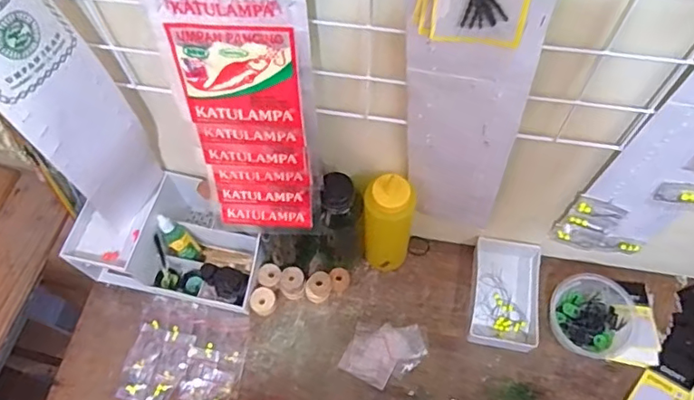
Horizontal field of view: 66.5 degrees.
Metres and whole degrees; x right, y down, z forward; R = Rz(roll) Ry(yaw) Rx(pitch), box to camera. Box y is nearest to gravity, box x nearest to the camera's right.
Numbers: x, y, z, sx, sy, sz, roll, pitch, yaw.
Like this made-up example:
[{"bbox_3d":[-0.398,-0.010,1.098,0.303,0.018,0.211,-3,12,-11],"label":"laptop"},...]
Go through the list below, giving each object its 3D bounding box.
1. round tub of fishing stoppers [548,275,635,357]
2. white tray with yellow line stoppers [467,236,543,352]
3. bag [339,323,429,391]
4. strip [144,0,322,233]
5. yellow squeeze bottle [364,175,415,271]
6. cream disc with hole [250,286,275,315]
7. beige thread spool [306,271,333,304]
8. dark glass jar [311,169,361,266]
[{"bbox_3d":[0.308,0.149,0.677,0.099,0.050,0.095,-1,63,2],"label":"round tub of fishing stoppers"},{"bbox_3d":[0.214,0.122,0.709,0.088,0.032,0.146,8,63,6],"label":"white tray with yellow line stoppers"},{"bbox_3d":[0.050,0.197,0.690,0.092,0.006,0.090,23,66,13],"label":"bag"},{"bbox_3d":[-0.085,-0.077,0.469,0.113,0.334,0.016,2,52,3],"label":"strip"},{"bbox_3d":[0.050,0.036,0.660,0.058,0.196,0.052,14,64,9],"label":"yellow squeeze bottle"},{"bbox_3d":[-0.113,0.138,0.715,0.030,0.025,0.034,16,65,10],"label":"cream disc with hole"},{"bbox_3d":[-0.038,0.118,0.713,0.035,0.041,0.032,-12,63,-4],"label":"beige thread spool"},{"bbox_3d":[-0.013,0.036,0.663,0.054,0.195,0.050,-1,63,2],"label":"dark glass jar"}]

